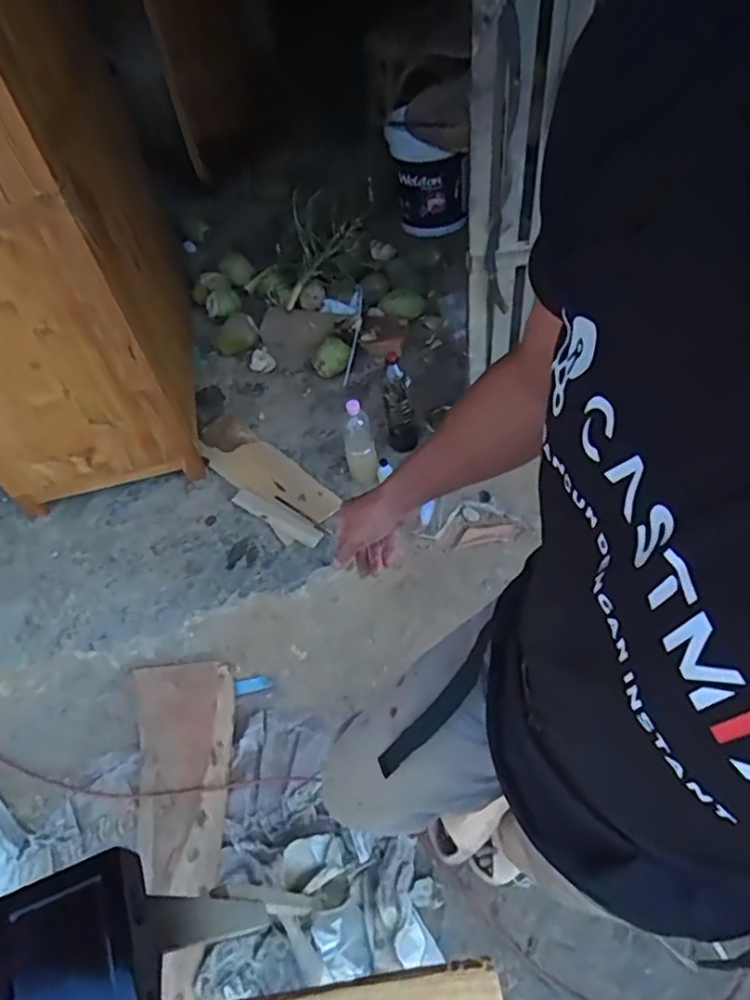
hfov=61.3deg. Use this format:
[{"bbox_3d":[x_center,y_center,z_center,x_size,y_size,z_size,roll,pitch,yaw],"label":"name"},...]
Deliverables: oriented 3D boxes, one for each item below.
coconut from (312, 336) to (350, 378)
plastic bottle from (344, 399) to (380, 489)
[{"bbox_3d":[-0.135,-0.438,1.934,0.116,0.104,0.088,-12,53,-2],"label":"coconut"},{"bbox_3d":[-0.039,-0.146,1.625,0.074,0.278,0.087,-10,53,0],"label":"plastic bottle"}]

